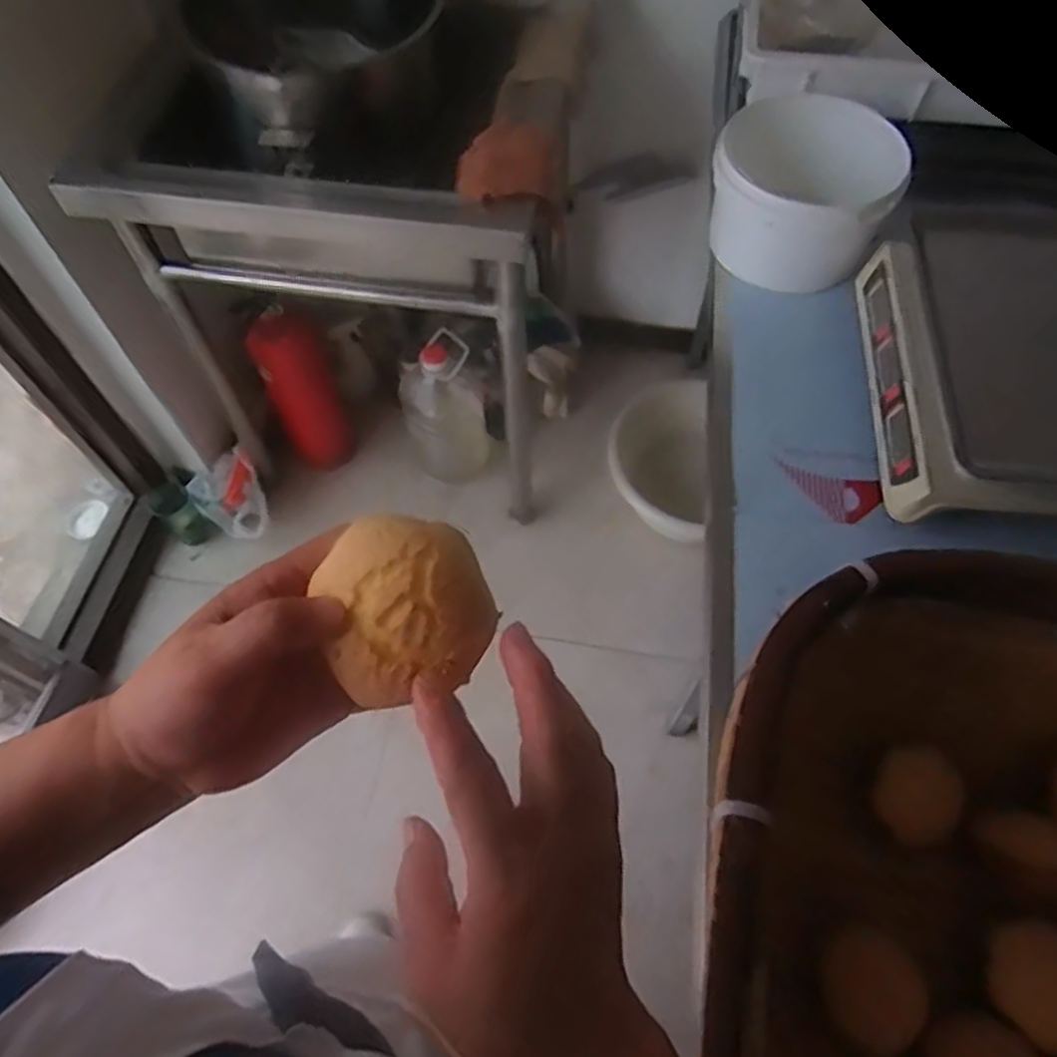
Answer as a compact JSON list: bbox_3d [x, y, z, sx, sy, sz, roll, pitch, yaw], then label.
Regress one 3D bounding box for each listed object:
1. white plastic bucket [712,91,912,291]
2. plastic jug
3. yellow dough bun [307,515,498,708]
[{"bbox_3d":[0.296,-0.371,0.814,0.185,0.113,0.185,0,61,0],"label":"white plastic bucket"},{"bbox_3d":[-0.165,-0.229,1.539,0.166,0.340,0.146,-21,64,-11],"label":"plastic jug"},{"bbox_3d":[-0.049,0.033,0.299,0.061,0.040,0.073,11,103,-2],"label":"yellow dough bun"}]

